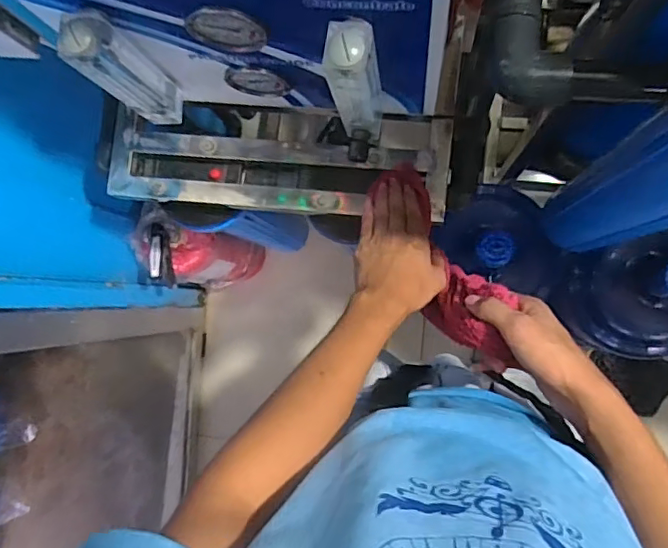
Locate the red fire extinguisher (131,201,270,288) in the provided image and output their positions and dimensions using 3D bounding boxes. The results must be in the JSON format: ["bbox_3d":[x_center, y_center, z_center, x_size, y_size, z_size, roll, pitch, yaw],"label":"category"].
[{"bbox_3d":[-0.267,-0.030,1.147,0.125,0.447,0.125,19,90,8],"label":"red fire extinguisher"}]

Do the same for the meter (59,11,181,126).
[{"bbox_3d":[-0.193,-0.186,0.523,0.031,0.169,0.047,4,87,8],"label":"meter"}]

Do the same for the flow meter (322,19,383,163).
[{"bbox_3d":[0.022,-0.154,0.489,0.039,0.156,0.066,-8,86,7],"label":"flow meter"}]

